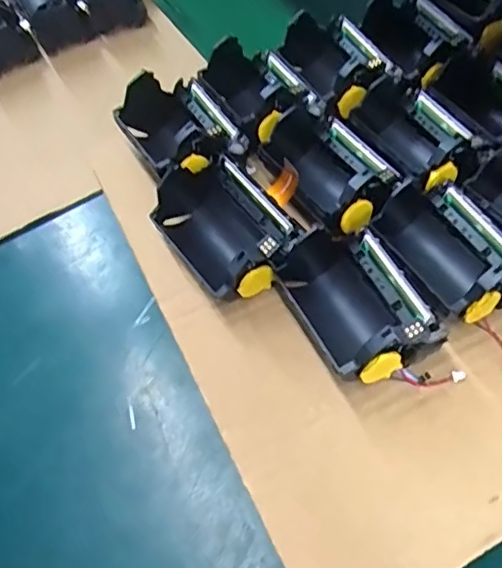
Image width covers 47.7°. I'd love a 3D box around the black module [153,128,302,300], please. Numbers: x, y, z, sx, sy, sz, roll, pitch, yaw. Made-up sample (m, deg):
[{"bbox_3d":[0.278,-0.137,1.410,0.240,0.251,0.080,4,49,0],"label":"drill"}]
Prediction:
[{"bbox_3d":[-0.015,-0.030,0.291,0.051,0.040,0.079,-33,64,-16],"label":"black module"}]

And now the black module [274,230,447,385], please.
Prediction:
[{"bbox_3d":[0.049,0.009,0.267,0.053,0.042,0.072,-24,62,-11],"label":"black module"}]

